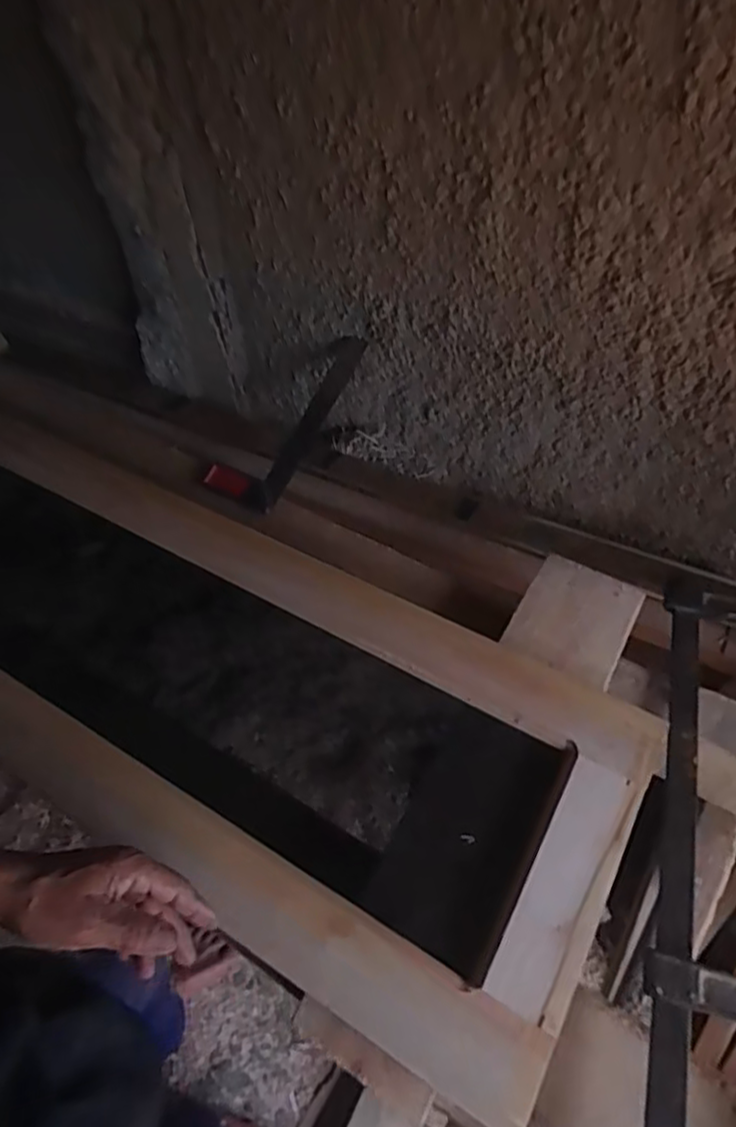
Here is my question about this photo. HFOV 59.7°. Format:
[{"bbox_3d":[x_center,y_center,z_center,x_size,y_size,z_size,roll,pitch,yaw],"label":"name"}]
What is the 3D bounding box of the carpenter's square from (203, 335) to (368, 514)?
[{"bbox_3d":[-0.103,-0.212,0.941,0.101,0.050,0.304,35,85,24],"label":"carpenter's square"}]

